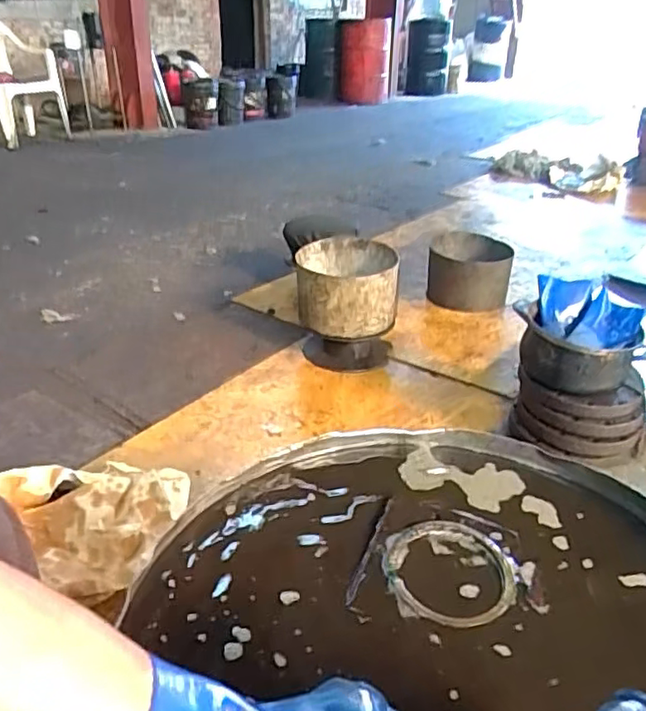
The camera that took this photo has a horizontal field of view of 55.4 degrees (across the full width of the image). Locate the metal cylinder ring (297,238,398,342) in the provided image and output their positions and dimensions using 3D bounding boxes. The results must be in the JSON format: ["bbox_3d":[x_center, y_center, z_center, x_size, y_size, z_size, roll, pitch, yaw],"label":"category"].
[{"bbox_3d":[0.070,-0.188,1.796,0.295,0.208,0.304,1,29,-1],"label":"metal cylinder ring"}]

